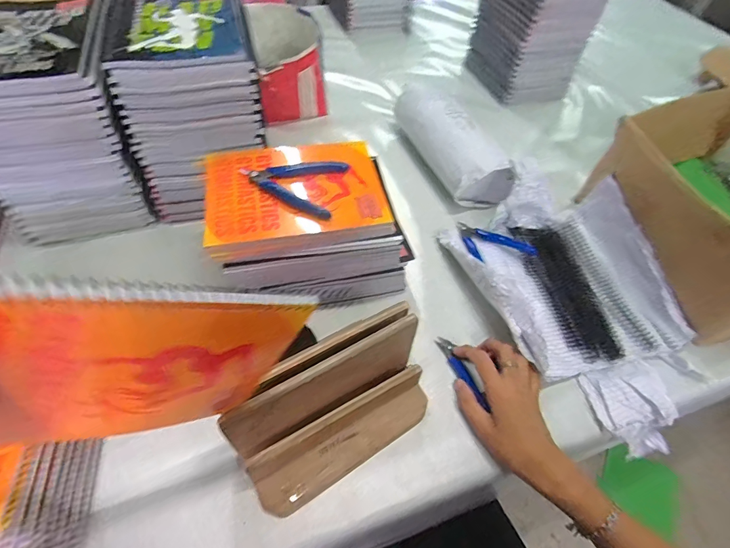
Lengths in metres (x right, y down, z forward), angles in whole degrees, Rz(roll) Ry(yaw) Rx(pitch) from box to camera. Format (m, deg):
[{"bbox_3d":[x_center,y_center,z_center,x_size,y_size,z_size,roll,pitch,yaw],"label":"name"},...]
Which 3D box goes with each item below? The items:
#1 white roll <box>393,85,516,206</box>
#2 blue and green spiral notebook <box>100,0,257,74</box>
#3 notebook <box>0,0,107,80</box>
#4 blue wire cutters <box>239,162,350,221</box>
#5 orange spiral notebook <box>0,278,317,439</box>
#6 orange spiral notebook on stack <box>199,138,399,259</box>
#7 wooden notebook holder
[{"bbox_3d":[0.145,-0.224,0.684,0.090,0.087,0.262,-15,56,-15],"label":"white roll"},{"bbox_3d":[-0.231,-0.311,0.498,0.158,0.020,0.197,-11,57,-13],"label":"blue and green spiral notebook"},{"bbox_3d":[-0.385,-0.269,0.447,0.160,0.010,0.184,-9,55,-12],"label":"notebook"},{"bbox_3d":[-0.087,-0.110,0.464,0.117,0.011,0.092,12,53,4],"label":"blue wire cutters"},{"bbox_3d":[-0.141,0.049,0.230,0.202,0.134,0.020,9,41,-43],"label":"orange spiral notebook"},{"bbox_3d":[-0.083,-0.100,0.477,0.202,0.026,0.159,-9,56,-10],"label":"orange spiral notebook on stack"},{"bbox_3d":[-0.024,0.132,0.395,0.206,0.116,0.097,-28,60,-23],"label":"wooden notebook holder"}]

